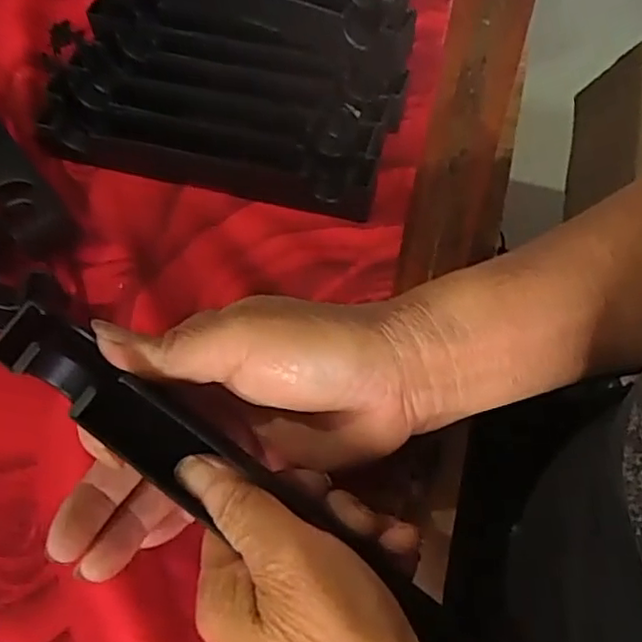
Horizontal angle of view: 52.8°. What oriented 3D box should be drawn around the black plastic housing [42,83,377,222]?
[{"bbox_3d":[-0.070,-0.096,0.373,0.201,0.028,0.031,13,61,9],"label":"black plastic housing"}]

